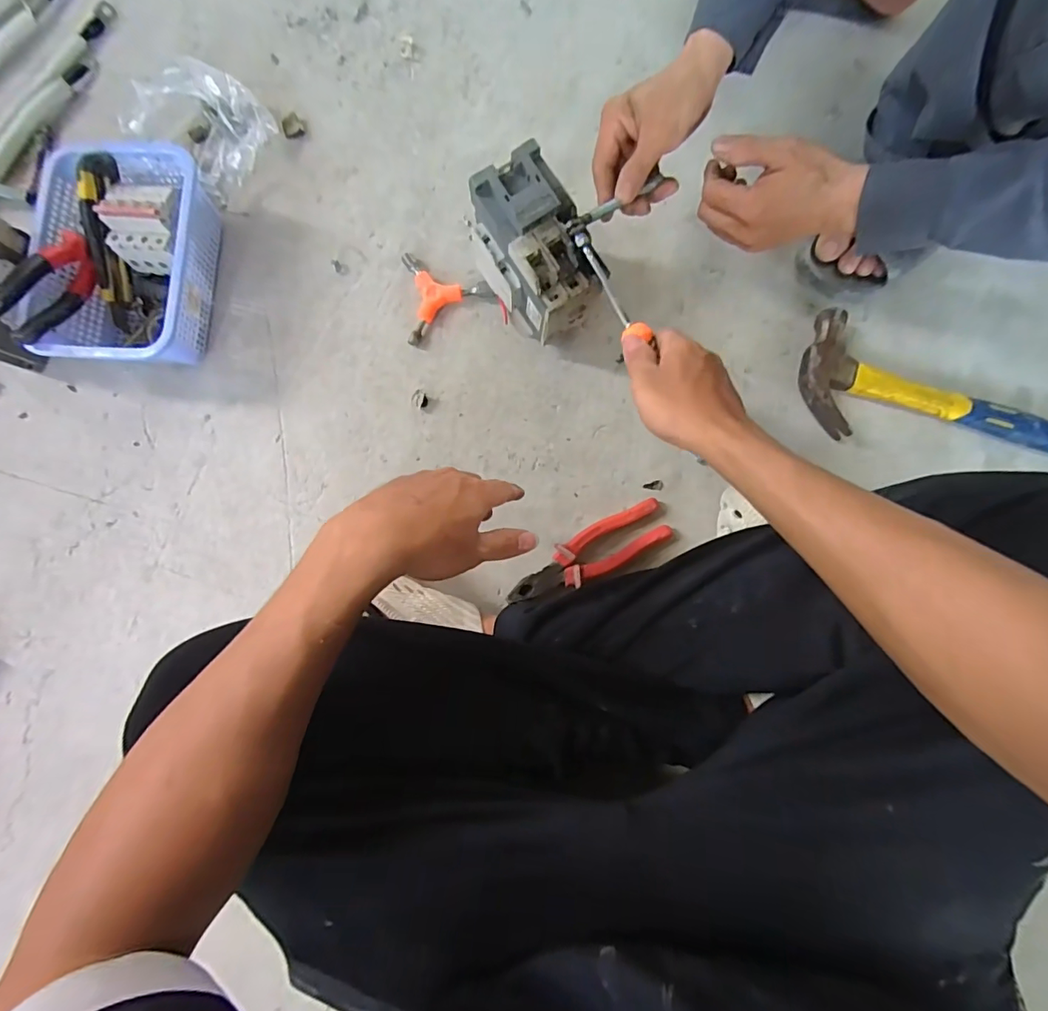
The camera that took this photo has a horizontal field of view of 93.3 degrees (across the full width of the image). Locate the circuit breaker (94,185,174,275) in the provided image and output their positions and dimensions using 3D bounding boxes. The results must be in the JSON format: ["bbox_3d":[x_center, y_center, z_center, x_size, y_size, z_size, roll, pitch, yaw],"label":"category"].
[{"bbox_3d":[-0.398,-0.296,0.533,0.081,0.058,0.082,5,82,3],"label":"circuit breaker"}]

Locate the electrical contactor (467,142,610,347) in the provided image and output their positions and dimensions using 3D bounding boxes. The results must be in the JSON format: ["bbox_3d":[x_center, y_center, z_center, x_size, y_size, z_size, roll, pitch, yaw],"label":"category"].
[{"bbox_3d":[0.017,-0.238,0.495,0.095,0.141,0.131,-28,82,-2],"label":"electrical contactor"}]

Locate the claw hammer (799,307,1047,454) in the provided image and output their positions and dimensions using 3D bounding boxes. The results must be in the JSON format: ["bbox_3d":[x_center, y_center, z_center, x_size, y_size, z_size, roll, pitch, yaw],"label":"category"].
[{"bbox_3d":[0.456,-0.100,0.518,0.328,0.028,0.120,18,85,5],"label":"claw hammer"}]

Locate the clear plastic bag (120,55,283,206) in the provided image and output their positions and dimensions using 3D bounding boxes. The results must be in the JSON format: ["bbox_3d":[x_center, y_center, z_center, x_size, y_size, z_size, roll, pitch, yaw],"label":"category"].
[{"bbox_3d":[-0.373,-0.438,0.575,0.106,0.065,0.128,29,86,6],"label":"clear plastic bag"}]

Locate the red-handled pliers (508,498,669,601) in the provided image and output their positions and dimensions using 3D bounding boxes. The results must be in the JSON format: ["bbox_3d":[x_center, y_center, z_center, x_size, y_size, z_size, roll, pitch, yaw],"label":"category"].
[{"bbox_3d":[0.066,0.052,0.521,0.179,0.022,0.050,-28,83,-1],"label":"red-handled pliers"}]

